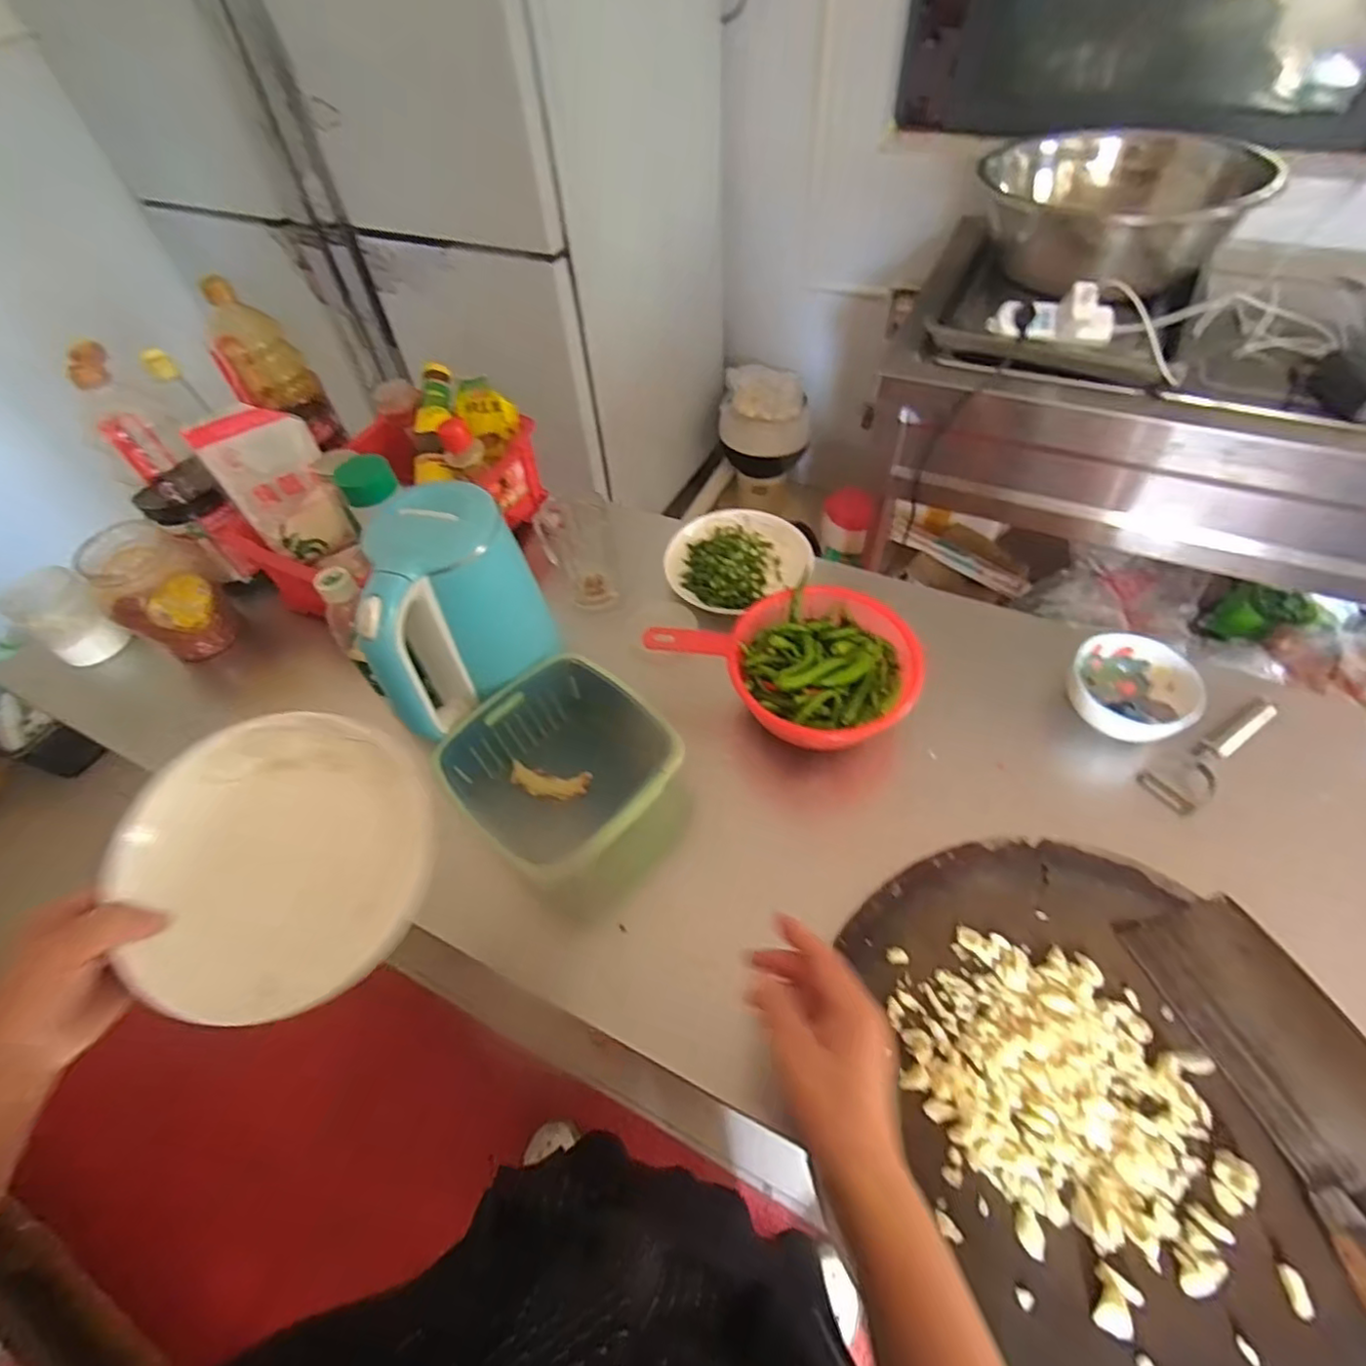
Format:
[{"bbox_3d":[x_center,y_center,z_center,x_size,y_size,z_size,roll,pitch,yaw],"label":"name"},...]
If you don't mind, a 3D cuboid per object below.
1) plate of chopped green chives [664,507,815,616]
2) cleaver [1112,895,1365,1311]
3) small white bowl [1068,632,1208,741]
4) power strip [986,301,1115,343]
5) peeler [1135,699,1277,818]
[{"bbox_3d":[0.067,-0.159,0.827,0.182,0.039,0.152,-29,57,-15],"label":"plate of chopped green chives"},{"bbox_3d":[0.421,0.279,0.424,0.102,0.040,0.271,-11,54,-4],"label":"cleaver"},{"bbox_3d":[0.449,0.008,0.650,0.111,0.047,0.108,-2,54,3],"label":"small white bowl"},{"bbox_3d":[0.583,-0.568,1.018,0.181,0.041,0.064,9,55,11],"label":"power strip"},{"bbox_3d":[0.529,0.072,0.632,0.164,0.025,0.050,-25,56,-13],"label":"peeler"}]

